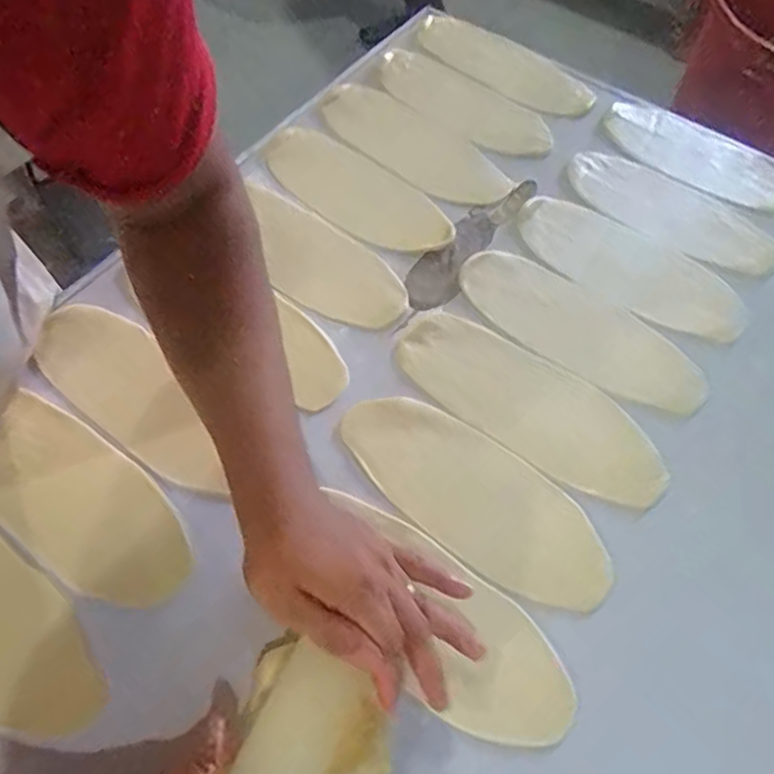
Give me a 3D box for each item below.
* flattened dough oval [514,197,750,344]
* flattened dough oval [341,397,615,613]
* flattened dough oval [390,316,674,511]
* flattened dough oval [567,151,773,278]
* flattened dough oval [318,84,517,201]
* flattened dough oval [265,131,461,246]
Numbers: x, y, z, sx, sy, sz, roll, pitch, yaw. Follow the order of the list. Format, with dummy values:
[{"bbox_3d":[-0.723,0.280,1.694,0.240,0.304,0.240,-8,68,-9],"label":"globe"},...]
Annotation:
[{"bbox_3d":[0.223,-0.112,0.626,0.217,0.012,0.090,31,63,16],"label":"flattened dough oval"},{"bbox_3d":[0.064,0.079,0.503,0.217,0.008,0.088,36,65,18],"label":"flattened dough oval"},{"bbox_3d":[0.115,0.013,0.545,0.227,0.010,0.090,32,64,16],"label":"flattened dough oval"},{"bbox_3d":[0.279,-0.174,0.666,0.213,0.006,0.088,32,64,17],"label":"flattened dough oval"},{"bbox_3d":[0.029,-0.250,0.698,0.211,0.019,0.087,38,64,20],"label":"flattened dough oval"},{"bbox_3d":[-0.030,-0.190,0.658,0.207,0.009,0.090,41,67,21],"label":"flattened dough oval"}]

